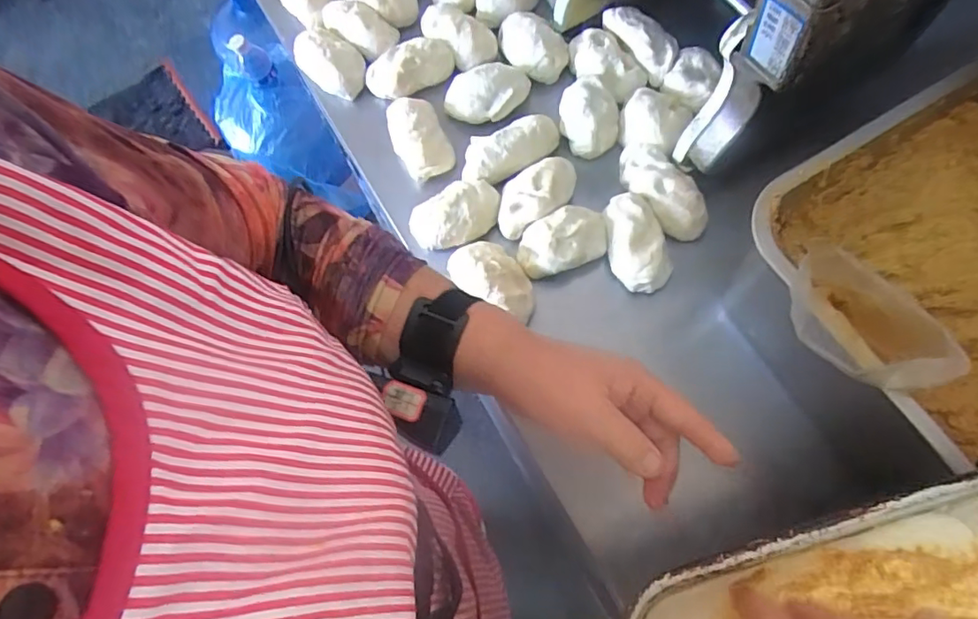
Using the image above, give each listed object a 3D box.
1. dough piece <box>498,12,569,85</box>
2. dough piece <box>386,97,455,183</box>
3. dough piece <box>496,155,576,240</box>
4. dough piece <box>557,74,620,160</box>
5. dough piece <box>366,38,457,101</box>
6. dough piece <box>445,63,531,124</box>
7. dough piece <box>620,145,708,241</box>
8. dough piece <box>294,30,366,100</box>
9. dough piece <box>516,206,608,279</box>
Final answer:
[{"bbox_3d":[0.053,-0.301,0.631,0.063,0.033,0.084,-29,71,-7],"label":"dough piece"},{"bbox_3d":[-0.077,-0.190,0.596,0.053,0.035,0.098,-24,70,-5],"label":"dough piece"},{"bbox_3d":[0.049,-0.115,0.557,0.093,0.034,0.050,-32,71,-8],"label":"dough piece"},{"bbox_3d":[0.106,-0.209,0.592,0.058,0.038,0.079,0,70,4],"label":"dough piece"},{"bbox_3d":[-0.088,-0.270,0.627,0.096,0.029,0.051,-30,71,-7],"label":"dough piece"},{"bbox_3d":[-0.001,-0.238,0.607,0.092,0.034,0.052,-18,70,-3],"label":"dough piece"},{"bbox_3d":[0.173,-0.122,0.560,0.050,0.033,0.116,-34,71,-9],"label":"dough piece"},{"bbox_3d":[-0.181,-0.285,0.638,0.054,0.028,0.093,-44,73,-12],"label":"dough piece"},{"bbox_3d":[0.072,-0.066,0.544,0.088,0.032,0.053,-21,70,-4],"label":"dough piece"}]

